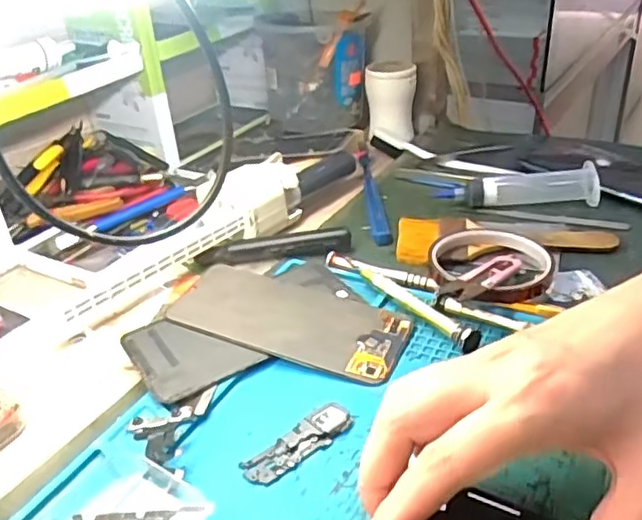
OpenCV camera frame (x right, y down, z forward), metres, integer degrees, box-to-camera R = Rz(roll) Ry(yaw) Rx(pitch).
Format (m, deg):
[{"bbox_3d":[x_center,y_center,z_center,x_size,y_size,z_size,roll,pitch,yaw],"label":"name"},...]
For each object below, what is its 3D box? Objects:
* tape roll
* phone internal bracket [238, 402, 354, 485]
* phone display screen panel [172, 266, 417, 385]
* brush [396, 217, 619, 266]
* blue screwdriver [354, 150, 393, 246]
[{"bbox_3d":[0.121,0.002,0.456,0.084,0.018,0.102,0,31,4],"label":"tape roll"},{"bbox_3d":[-0.011,0.094,0.332,0.063,0.004,0.021,-26,38,-33],"label":"phone internal bracket"},{"bbox_3d":[-0.029,0.036,0.420,0.169,0.010,0.069,11,34,21],"label":"phone display screen panel"},{"bbox_3d":[0.144,-0.020,0.503,0.163,0.012,0.073,3,32,8],"label":"brush"},{"bbox_3d":[0.046,-0.063,0.578,0.016,0.016,0.164,-4,31,-2],"label":"blue screwdriver"}]

